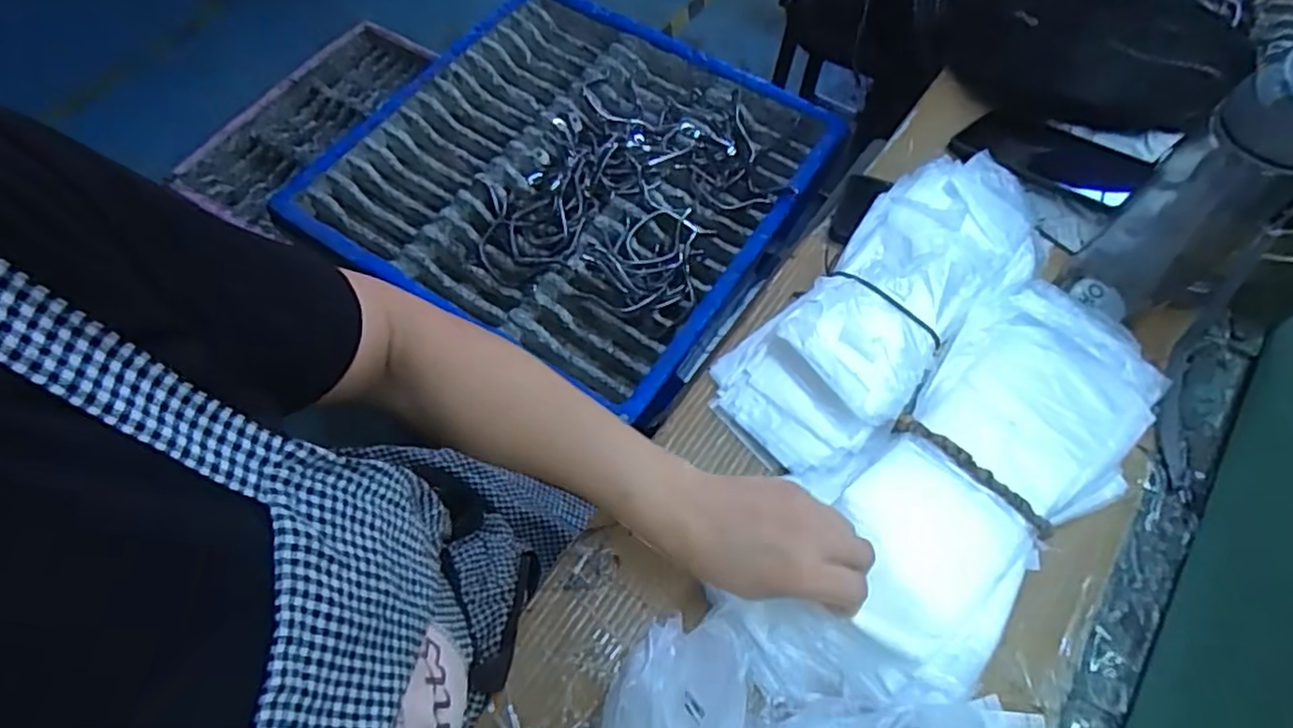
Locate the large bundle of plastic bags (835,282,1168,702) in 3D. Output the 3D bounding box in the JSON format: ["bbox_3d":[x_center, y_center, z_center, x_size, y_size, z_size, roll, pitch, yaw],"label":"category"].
[{"bbox_3d":[0.241,0.071,0.487,0.140,0.065,0.314,41,70,19],"label":"large bundle of plastic bags"}]

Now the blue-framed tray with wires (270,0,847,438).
[{"bbox_3d":[-0.094,-0.250,0.917,0.572,0.088,0.528,30,67,15],"label":"blue-framed tray with wires"}]

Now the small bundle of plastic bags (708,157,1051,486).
[{"bbox_3d":[0.188,-0.048,0.547,0.298,0.067,0.127,-40,69,-19],"label":"small bundle of plastic bags"}]

